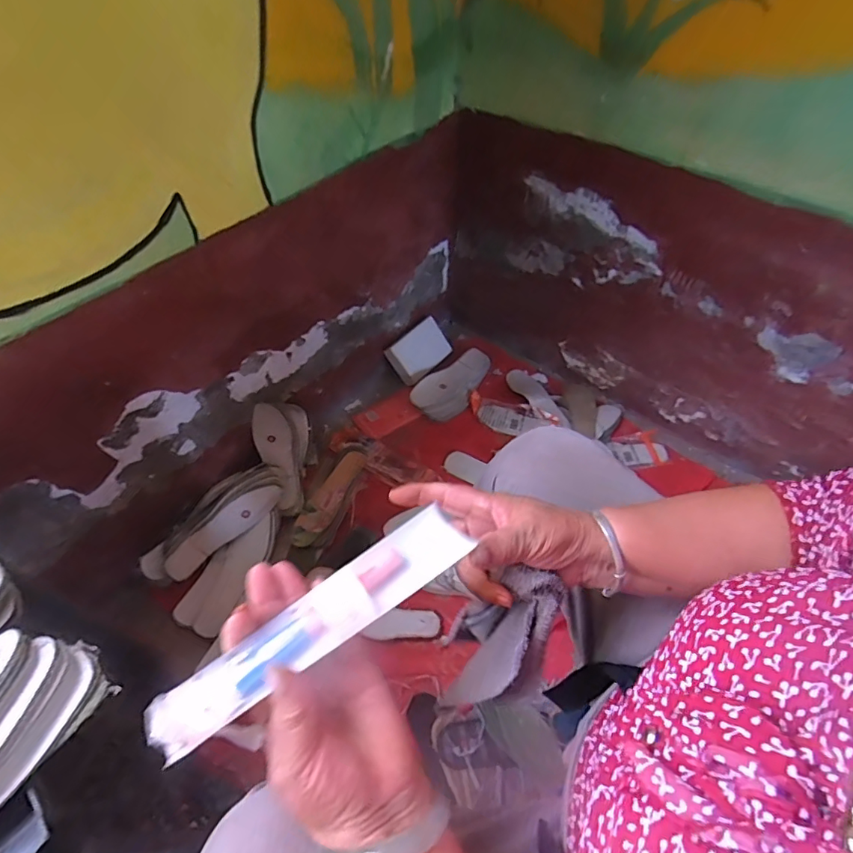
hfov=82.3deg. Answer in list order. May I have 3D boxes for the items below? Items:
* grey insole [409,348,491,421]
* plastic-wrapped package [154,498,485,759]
[{"bbox_3d":[0.073,-0.098,1.146,0.243,0.021,0.104,-37,91,-37],"label":"grey insole"},{"bbox_3d":[-0.061,0.110,0.283,0.191,0.017,0.041,-31,58,-21],"label":"plastic-wrapped package"}]

